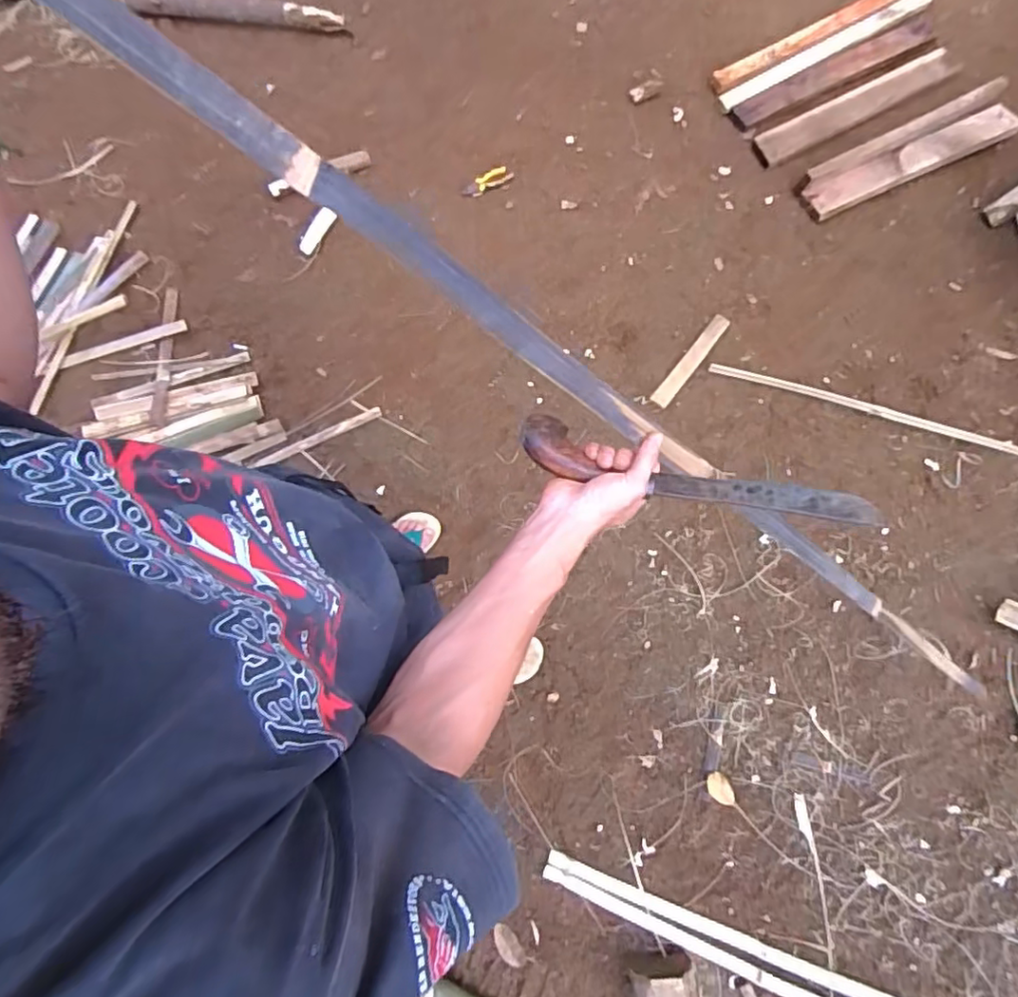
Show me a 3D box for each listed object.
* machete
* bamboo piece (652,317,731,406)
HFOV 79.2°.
[{"bbox_3d":[0.196,-0.020,0.620,0.373,0.024,0.058,12,77,-6],"label":"machete"},{"bbox_3d":[0.499,-0.377,1.688,0.043,0.007,0.323,38,83,6],"label":"bamboo piece"}]

